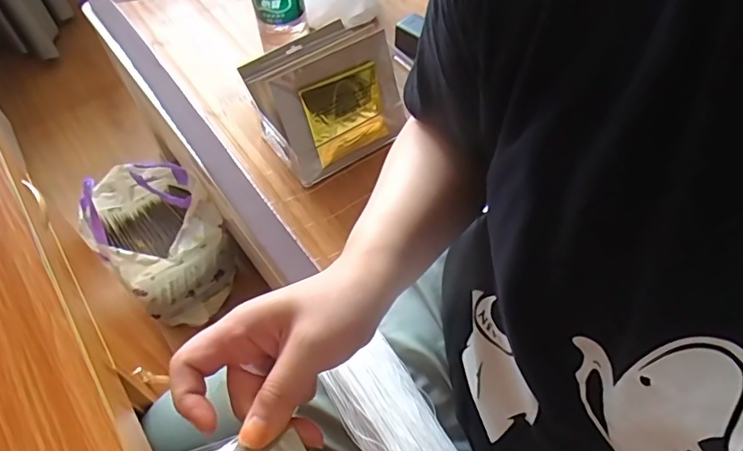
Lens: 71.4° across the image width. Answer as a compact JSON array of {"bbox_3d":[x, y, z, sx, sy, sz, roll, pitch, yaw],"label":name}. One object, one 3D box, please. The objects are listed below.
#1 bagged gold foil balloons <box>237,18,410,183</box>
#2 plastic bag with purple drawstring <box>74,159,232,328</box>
[{"bbox_3d":[-0.073,-0.191,0.802,0.187,0.172,0.122,-30,34,-17],"label":"bagged gold foil balloons"},{"bbox_3d":[-0.427,0.029,1.051,0.248,0.259,0.218,37,63,24],"label":"plastic bag with purple drawstring"}]

